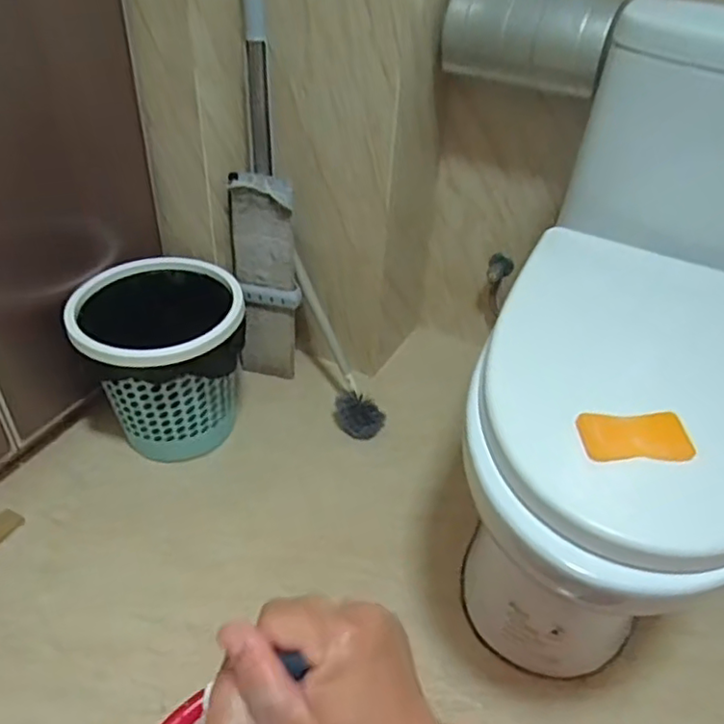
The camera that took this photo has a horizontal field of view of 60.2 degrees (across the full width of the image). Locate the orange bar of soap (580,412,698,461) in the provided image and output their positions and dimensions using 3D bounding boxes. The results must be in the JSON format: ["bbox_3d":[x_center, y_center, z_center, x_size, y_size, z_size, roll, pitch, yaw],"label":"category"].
[{"bbox_3d":[0.263,0.070,0.601,0.099,0.016,0.053,0,39,-7],"label":"orange bar of soap"}]

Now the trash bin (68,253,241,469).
[{"bbox_3d":[-0.337,-0.003,1.087,0.250,0.278,0.240,3,39,-3],"label":"trash bin"}]

